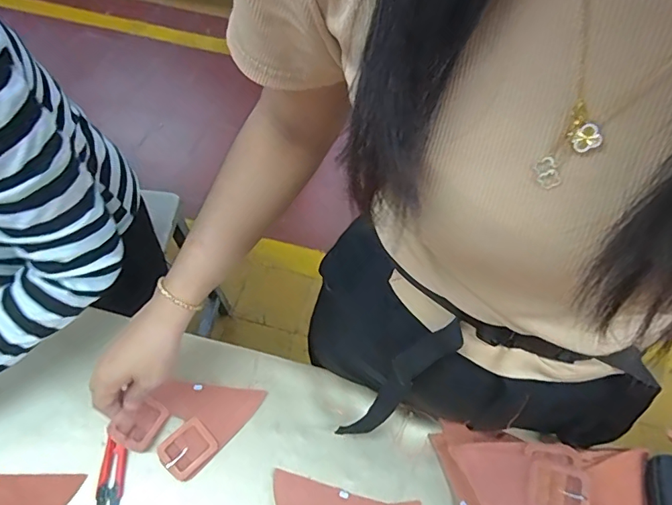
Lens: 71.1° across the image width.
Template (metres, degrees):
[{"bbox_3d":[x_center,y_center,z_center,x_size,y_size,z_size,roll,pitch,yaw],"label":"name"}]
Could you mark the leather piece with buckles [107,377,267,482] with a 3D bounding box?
[{"bbox_3d":[-0.157,0.174,0.508,0.100,0.025,0.121,30,56,16],"label":"leather piece with buckles"}]

